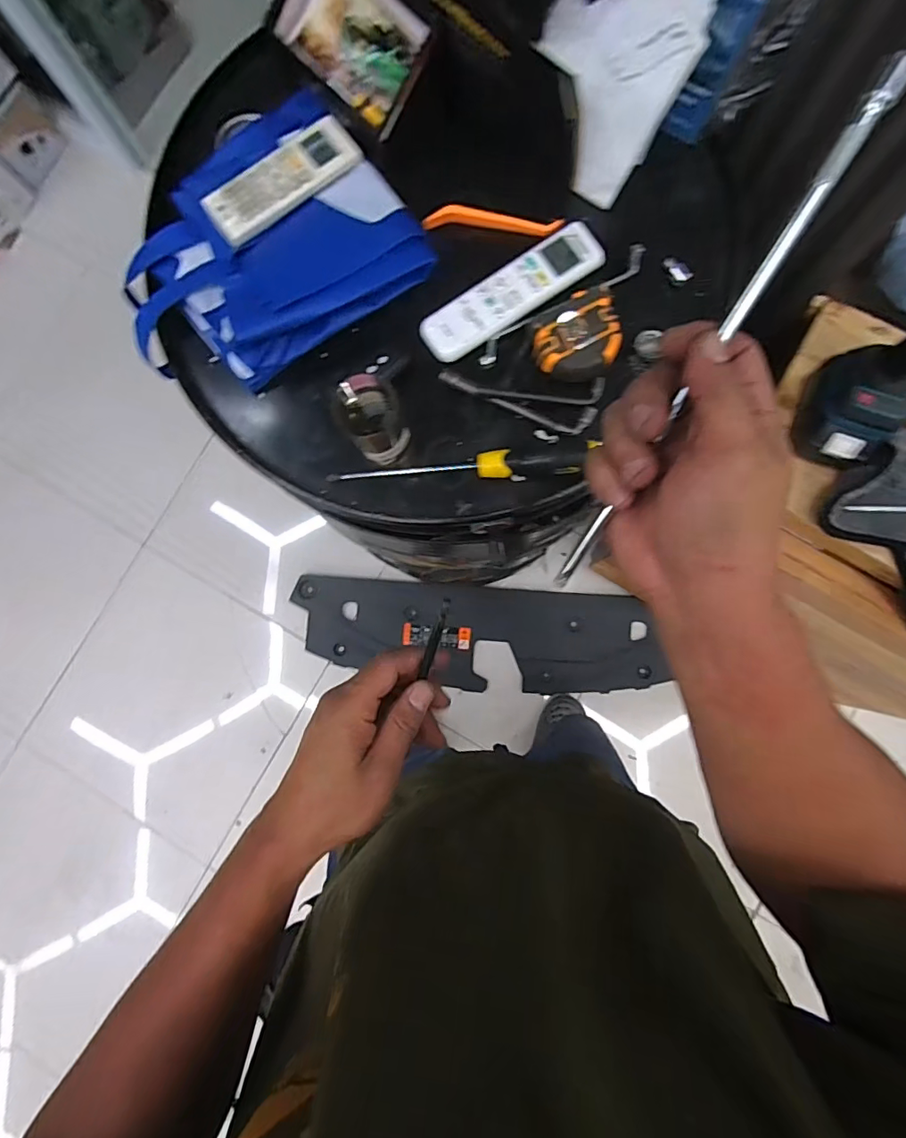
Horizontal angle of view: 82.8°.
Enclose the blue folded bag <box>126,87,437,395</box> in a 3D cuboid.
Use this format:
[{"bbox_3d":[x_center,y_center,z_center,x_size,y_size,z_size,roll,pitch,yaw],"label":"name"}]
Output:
[{"bbox_3d":[-0.194,-0.305,0.497,0.299,0.040,0.227,-32,83,-2],"label":"blue folded bag"}]

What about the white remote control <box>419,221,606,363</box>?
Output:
[{"bbox_3d":[0.057,-0.262,0.486,0.186,0.013,0.056,-33,83,-2],"label":"white remote control"}]

